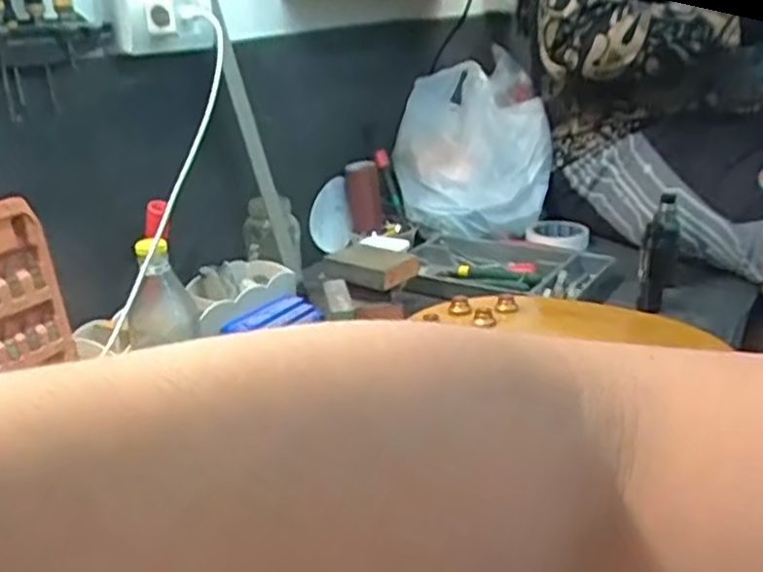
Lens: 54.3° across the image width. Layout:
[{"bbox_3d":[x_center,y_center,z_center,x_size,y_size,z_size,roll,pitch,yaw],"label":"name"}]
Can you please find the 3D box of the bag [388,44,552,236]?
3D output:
[{"bbox_3d":[0.150,-0.231,1.240,0.248,0.231,0.223,-2,21,3],"label":"bag"}]

